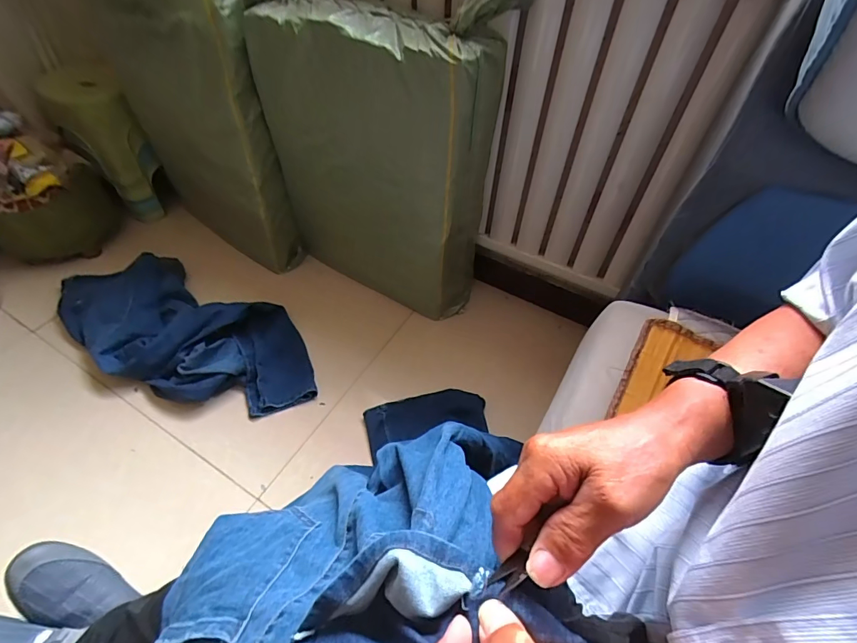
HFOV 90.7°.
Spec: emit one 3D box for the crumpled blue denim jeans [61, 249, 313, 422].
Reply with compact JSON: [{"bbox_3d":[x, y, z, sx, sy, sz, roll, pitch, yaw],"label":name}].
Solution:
[{"bbox_3d":[-0.632,0.011,1.081,0.786,0.114,0.344,23,54,15],"label":"crumpled blue denim jeans"}]

